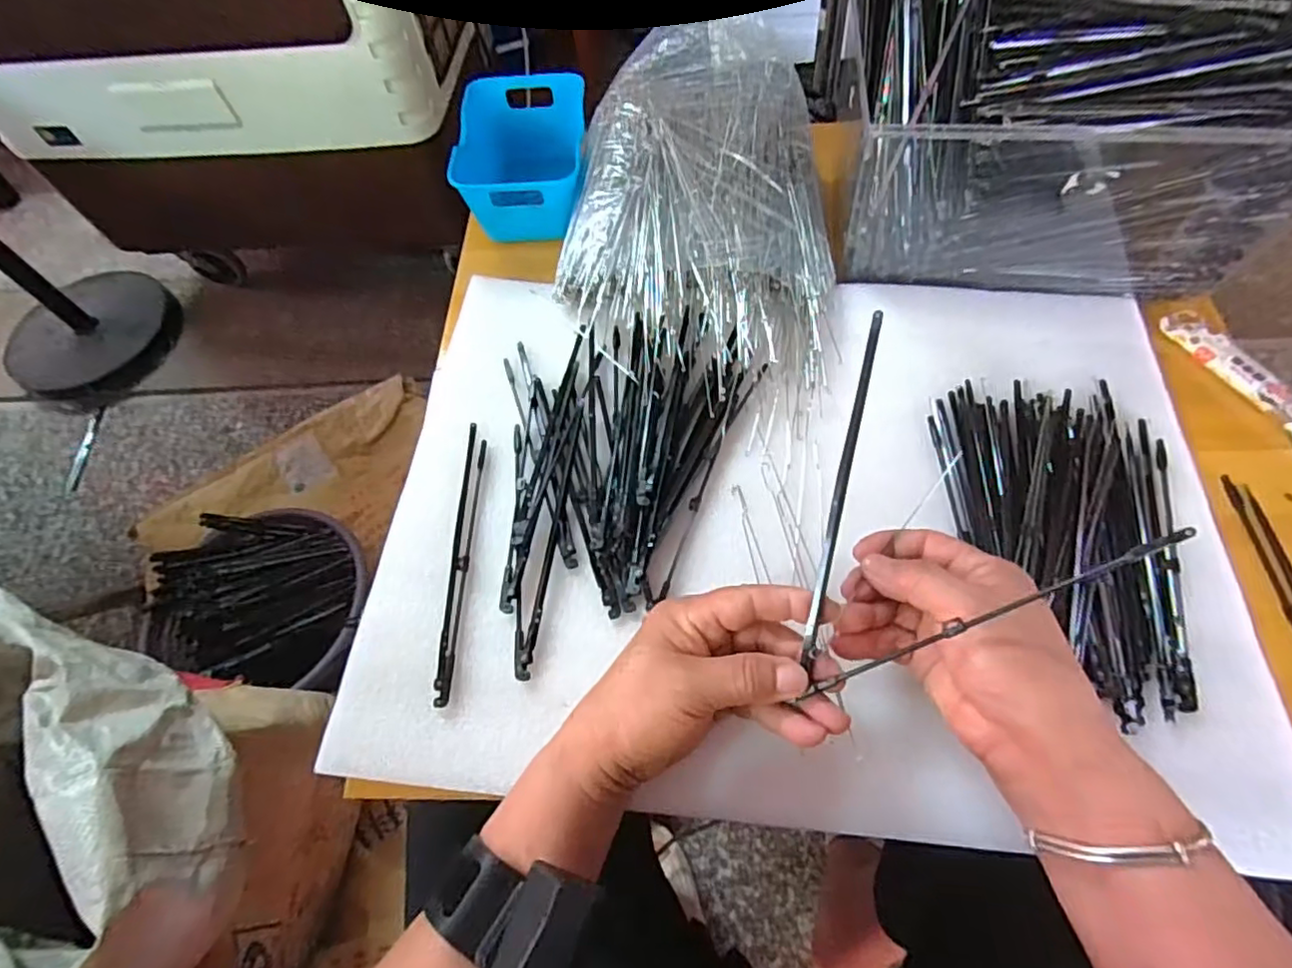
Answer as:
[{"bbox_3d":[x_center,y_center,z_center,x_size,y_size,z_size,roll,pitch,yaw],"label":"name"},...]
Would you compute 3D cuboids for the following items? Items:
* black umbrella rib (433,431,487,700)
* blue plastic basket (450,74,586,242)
[{"bbox_3d":[-0.116,0.042,0.399,0.012,0.004,0.185,-2,61,2],"label":"black umbrella rib"},{"bbox_3d":[-0.105,-0.289,0.555,0.106,0.056,0.159,-1,61,3],"label":"blue plastic basket"}]

